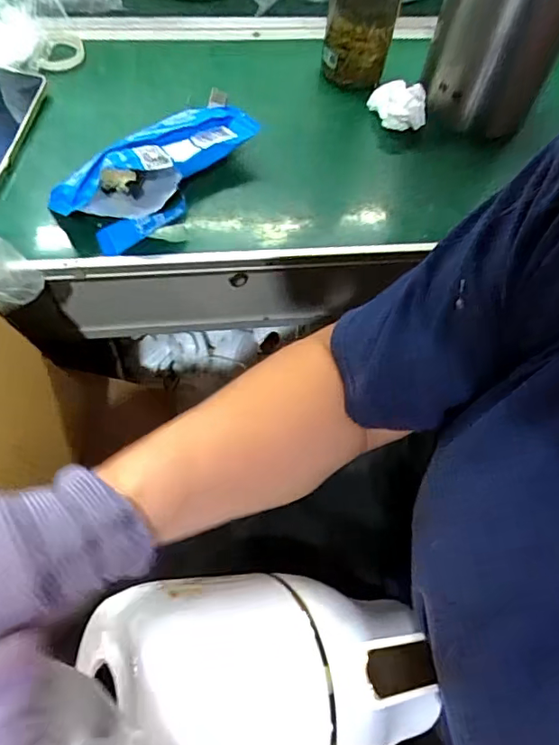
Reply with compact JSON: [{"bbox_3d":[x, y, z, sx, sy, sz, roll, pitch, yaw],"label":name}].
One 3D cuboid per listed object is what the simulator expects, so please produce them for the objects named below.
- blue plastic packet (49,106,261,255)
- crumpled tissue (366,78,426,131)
[{"bbox_3d":[-0.112,-0.197,0.503,0.105,0.047,0.202,37,66,15],"label":"blue plastic packet"},{"bbox_3d":[0.132,-0.294,0.575,0.047,0.031,0.054,-23,66,-15],"label":"crumpled tissue"}]

